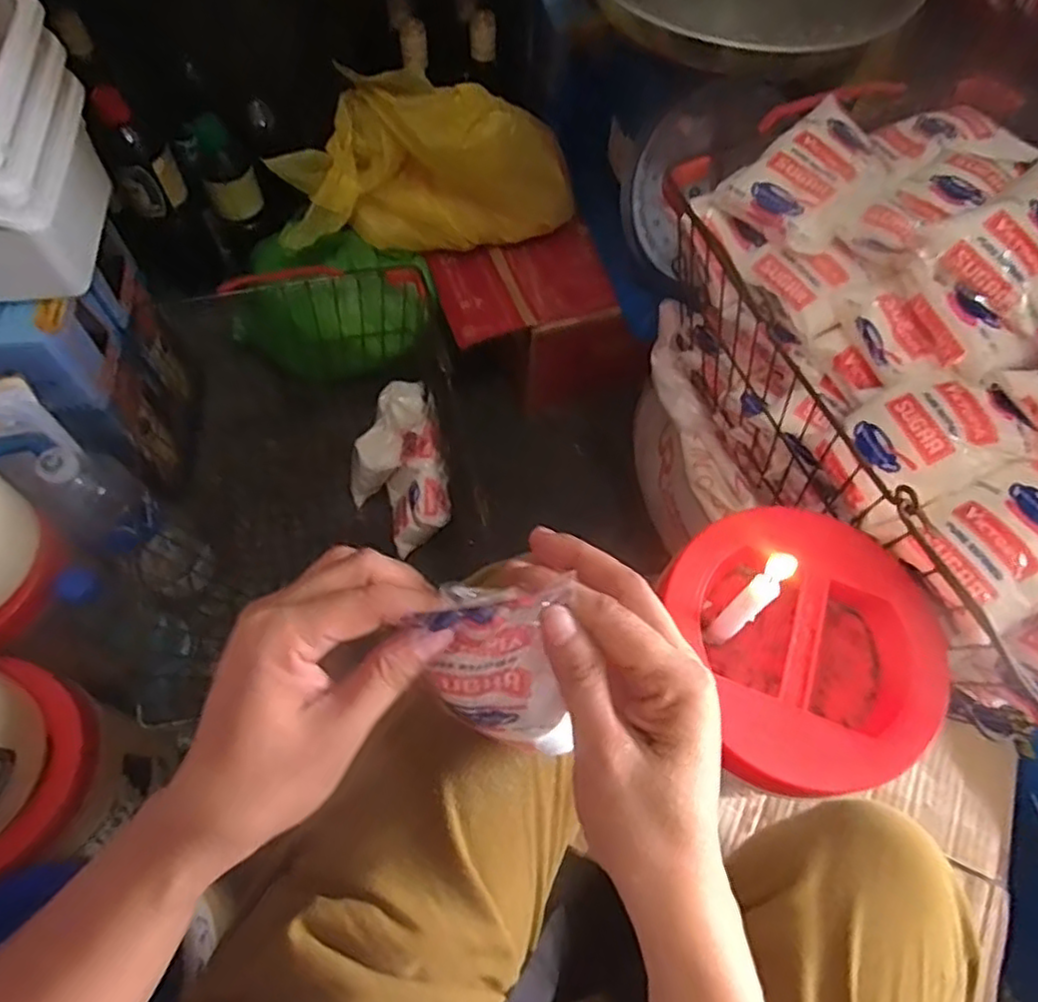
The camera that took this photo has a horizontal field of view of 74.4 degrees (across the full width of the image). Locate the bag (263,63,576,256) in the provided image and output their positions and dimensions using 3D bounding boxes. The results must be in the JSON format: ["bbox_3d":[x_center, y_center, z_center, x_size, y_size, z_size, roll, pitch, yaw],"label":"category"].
[{"bbox_3d":[-0.104,-0.373,0.771,0.317,0.179,0.129,-7,65,-7],"label":"bag"}]

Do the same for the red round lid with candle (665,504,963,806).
[{"bbox_3d":[0.169,0.069,0.371,0.140,0.094,0.154,-15,66,-10],"label":"red round lid with candle"}]

